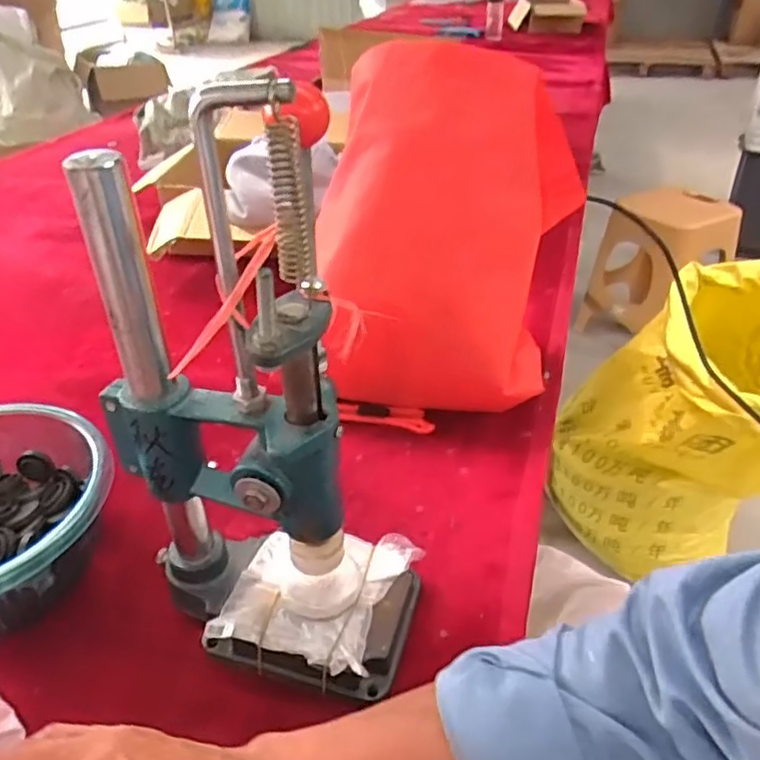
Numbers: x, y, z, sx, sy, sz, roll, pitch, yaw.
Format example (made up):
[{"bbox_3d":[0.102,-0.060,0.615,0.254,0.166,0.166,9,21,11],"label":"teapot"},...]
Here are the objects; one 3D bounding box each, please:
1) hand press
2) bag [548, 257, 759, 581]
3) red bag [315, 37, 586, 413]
[{"bbox_3d":[-0.079,0.027,0.405,0.200,0.384,0.119,9,37,12],"label":"hand press"},{"bbox_3d":[0.544,0.114,1.156,0.421,0.570,0.385,14,39,19],"label":"bag"},{"bbox_3d":[0.069,-0.148,0.641,0.237,0.312,0.196,5,37,8],"label":"red bag"}]

